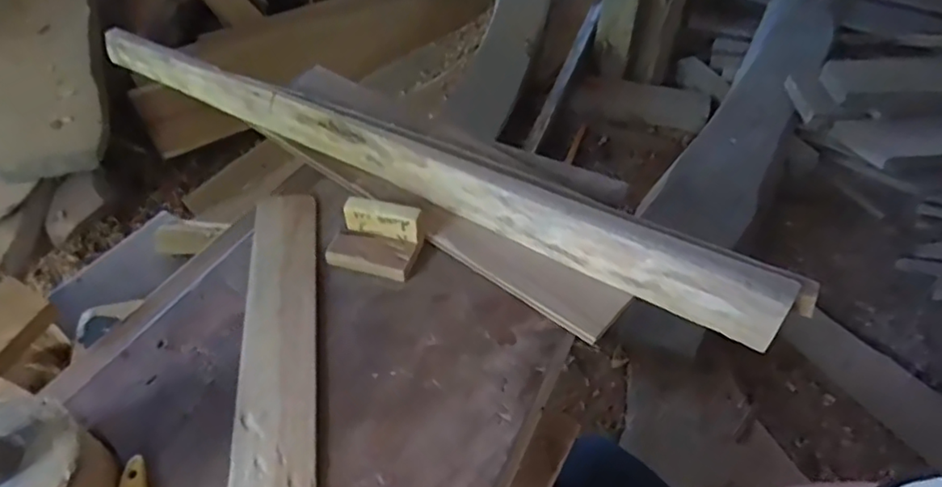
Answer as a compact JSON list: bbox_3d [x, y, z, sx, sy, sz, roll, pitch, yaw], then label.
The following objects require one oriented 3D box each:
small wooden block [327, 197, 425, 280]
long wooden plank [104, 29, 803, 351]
[{"bbox_3d":[-0.093,-0.007,0.580,0.084,0.046,0.061,11,45,7],"label":"small wooden block"},{"bbox_3d":[-0.086,-0.102,0.650,0.843,0.054,0.066,25,48,21],"label":"long wooden plank"}]

